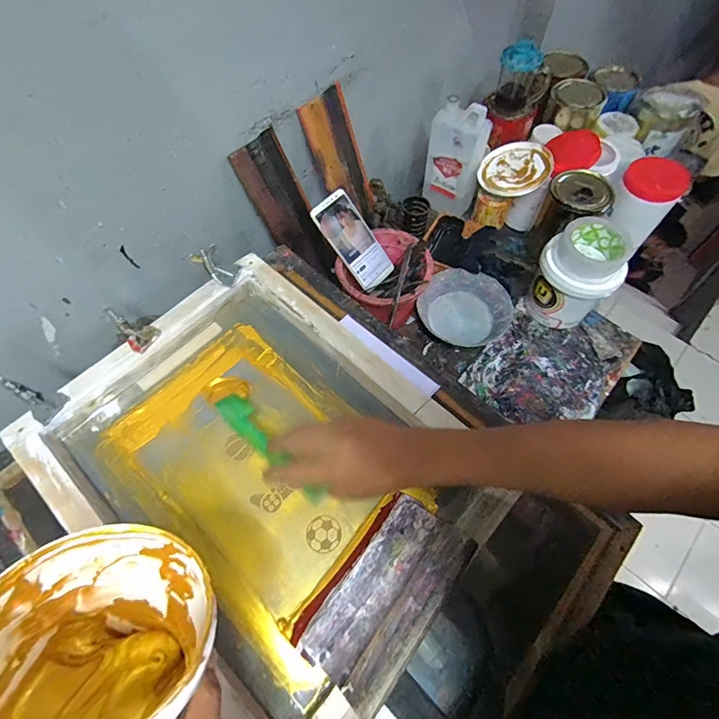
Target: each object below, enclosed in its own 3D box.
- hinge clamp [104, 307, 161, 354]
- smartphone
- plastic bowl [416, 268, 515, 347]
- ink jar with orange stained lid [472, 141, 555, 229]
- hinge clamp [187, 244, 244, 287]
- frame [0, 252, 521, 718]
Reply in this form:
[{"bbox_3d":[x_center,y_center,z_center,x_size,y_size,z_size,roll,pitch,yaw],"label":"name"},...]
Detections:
[{"bbox_3d":[-0.276,-0.041,0.493,0.046,0.045,0.038,38,69,19],"label":"hinge clamp"},{"bbox_3d":[-0.008,-0.192,0.662,0.075,0.007,0.157,-44,110,-19],"label":"smartphone"},{"bbox_3d":[0.186,-0.086,0.719,0.154,0.060,0.125,25,66,14],"label":"plastic bowl"},{"bbox_3d":[0.298,-0.349,0.806,0.124,0.119,0.116,-1,62,1],"label":"ink jar with orange stained lid"},{"bbox_3d":[-0.188,-0.127,0.538,0.046,0.041,0.036,23,65,13],"label":"hinge clamp"},{"bbox_3d":[-0.108,0.113,0.453,0.455,0.053,0.357,39,70,20],"label":"frame"}]

